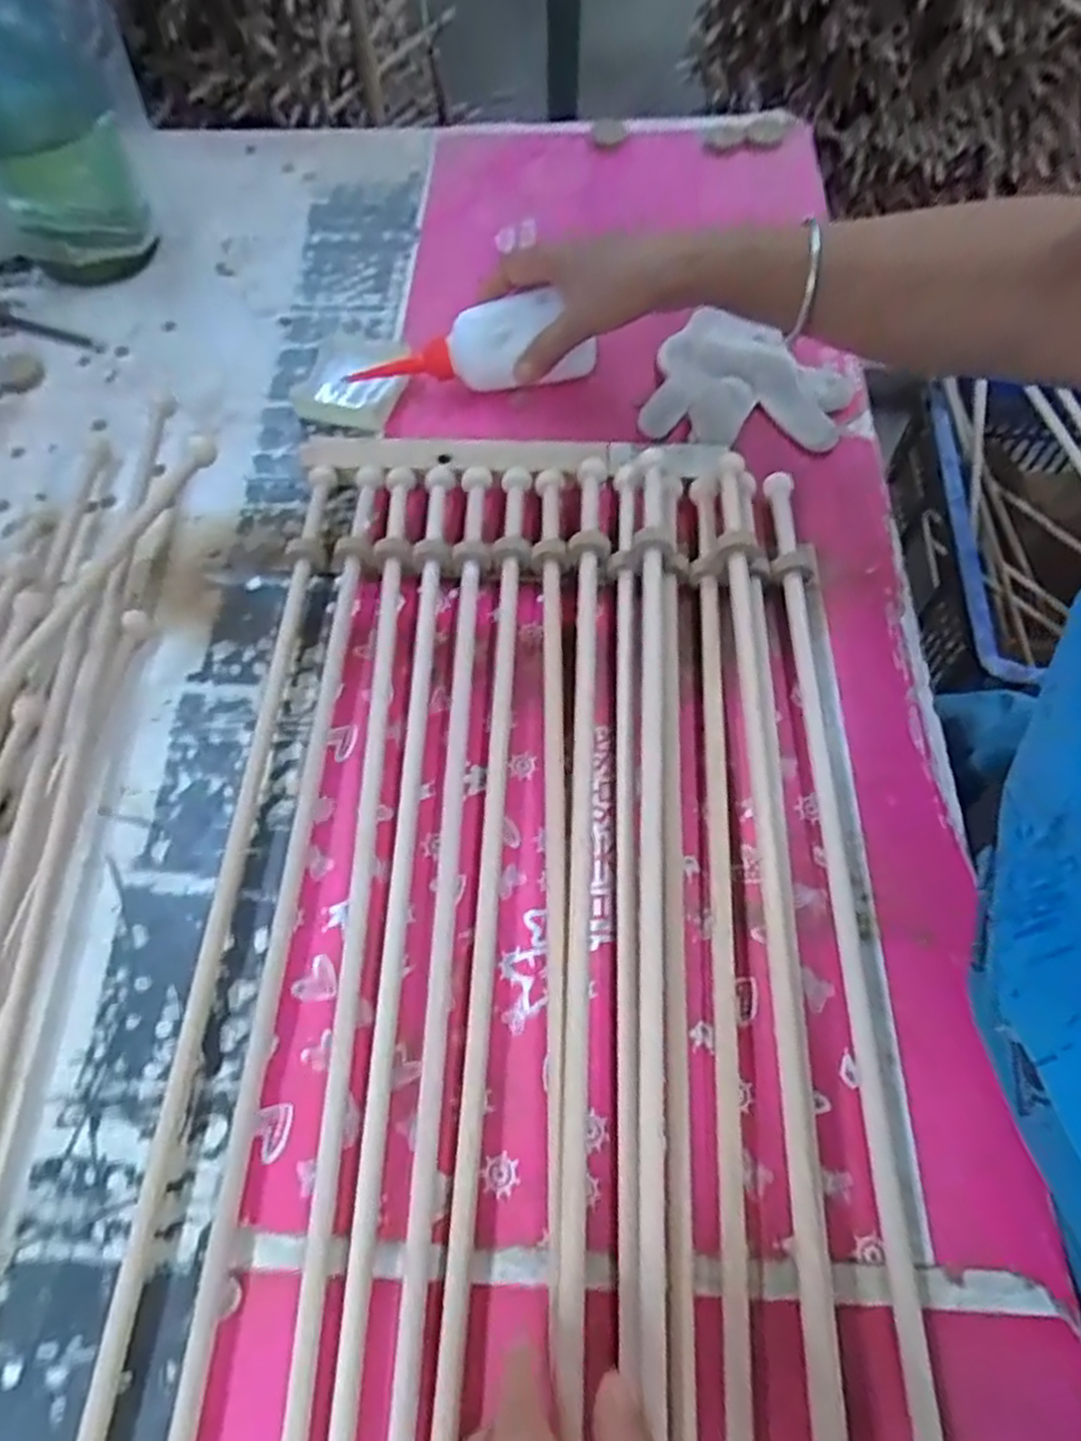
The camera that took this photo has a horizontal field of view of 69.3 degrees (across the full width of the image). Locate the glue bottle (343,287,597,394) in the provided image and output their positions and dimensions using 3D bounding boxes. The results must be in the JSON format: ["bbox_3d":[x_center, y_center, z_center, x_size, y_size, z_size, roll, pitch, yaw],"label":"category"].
[{"bbox_3d":[-0.049,-0.266,0.566,0.170,0.058,0.030,-4,60,11],"label":"glue bottle"}]

